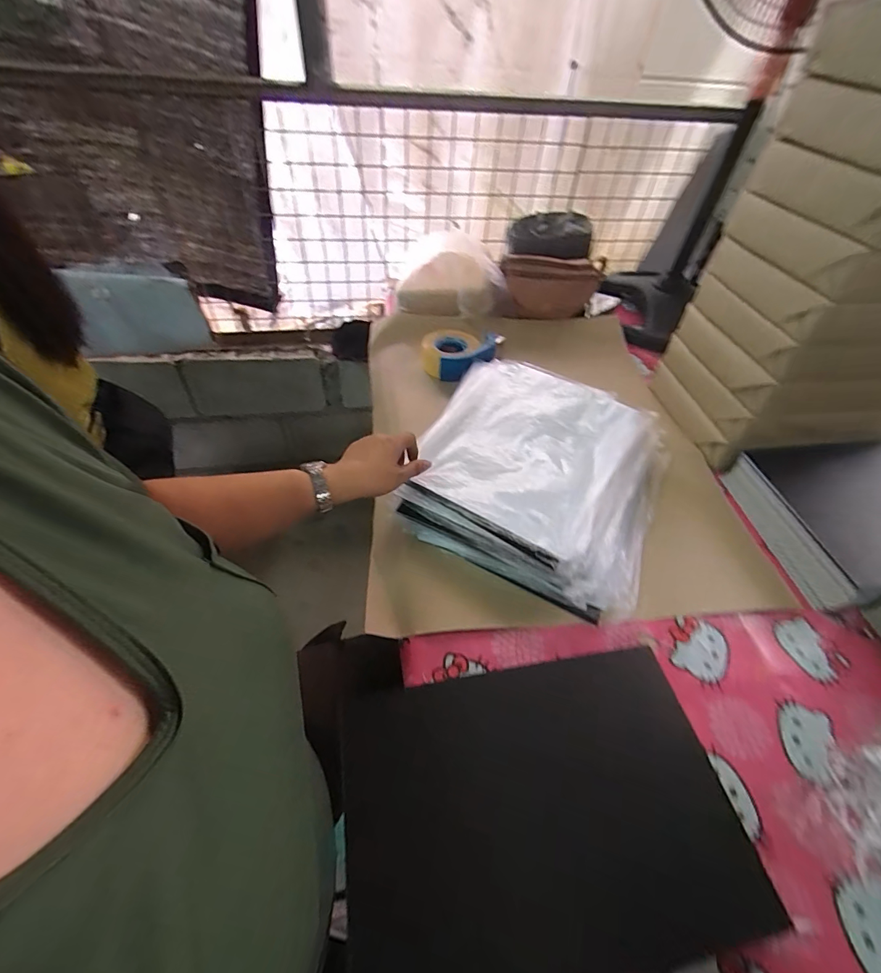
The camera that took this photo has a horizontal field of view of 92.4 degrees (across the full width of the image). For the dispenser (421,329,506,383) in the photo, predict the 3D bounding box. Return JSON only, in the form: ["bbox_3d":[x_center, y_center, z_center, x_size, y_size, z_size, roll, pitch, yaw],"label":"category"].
[{"bbox_3d":[0.038,-0.285,0.920,0.158,0.066,0.130,19,51,14],"label":"dispenser"}]

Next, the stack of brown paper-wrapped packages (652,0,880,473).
[{"bbox_3d":[0.663,-0.320,0.661,0.392,0.517,0.267,0,48,-4],"label":"stack of brown paper-wrapped packages"}]

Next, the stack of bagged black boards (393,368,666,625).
[{"bbox_3d":[0.165,-0.041,0.689,0.360,0.090,0.410,20,53,20],"label":"stack of bagged black boards"}]

